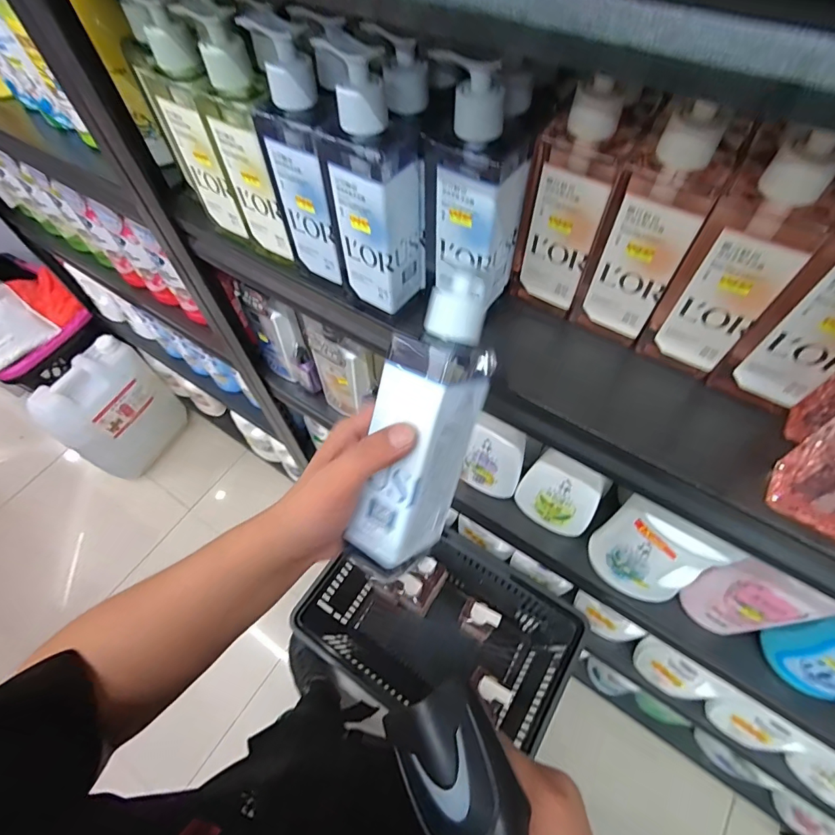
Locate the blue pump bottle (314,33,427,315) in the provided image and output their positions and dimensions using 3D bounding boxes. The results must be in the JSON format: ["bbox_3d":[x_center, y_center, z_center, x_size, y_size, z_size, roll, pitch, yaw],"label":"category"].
[{"bbox_3d":[-0.037,-0.186,0.381,0.076,0.196,0.054,31,66,19],"label":"blue pump bottle"}]

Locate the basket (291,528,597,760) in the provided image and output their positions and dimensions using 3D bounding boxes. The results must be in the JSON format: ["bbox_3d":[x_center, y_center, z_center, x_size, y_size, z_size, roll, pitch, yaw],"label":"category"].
[{"bbox_3d":[0.045,0.446,0.958,0.460,0.311,0.295,28,65,18],"label":"basket"}]

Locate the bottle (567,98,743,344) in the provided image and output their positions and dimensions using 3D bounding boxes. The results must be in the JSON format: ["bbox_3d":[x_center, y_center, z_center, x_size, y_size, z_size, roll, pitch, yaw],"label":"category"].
[{"bbox_3d":[0.184,-0.144,0.379,0.074,0.190,0.052,22,63,15],"label":"bottle"}]

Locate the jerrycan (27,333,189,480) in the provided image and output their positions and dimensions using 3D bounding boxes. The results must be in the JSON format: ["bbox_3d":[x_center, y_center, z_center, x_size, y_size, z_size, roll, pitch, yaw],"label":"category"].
[{"bbox_3d":[-1.036,-0.006,1.585,0.178,0.425,0.344,26,64,17],"label":"jerrycan"}]

